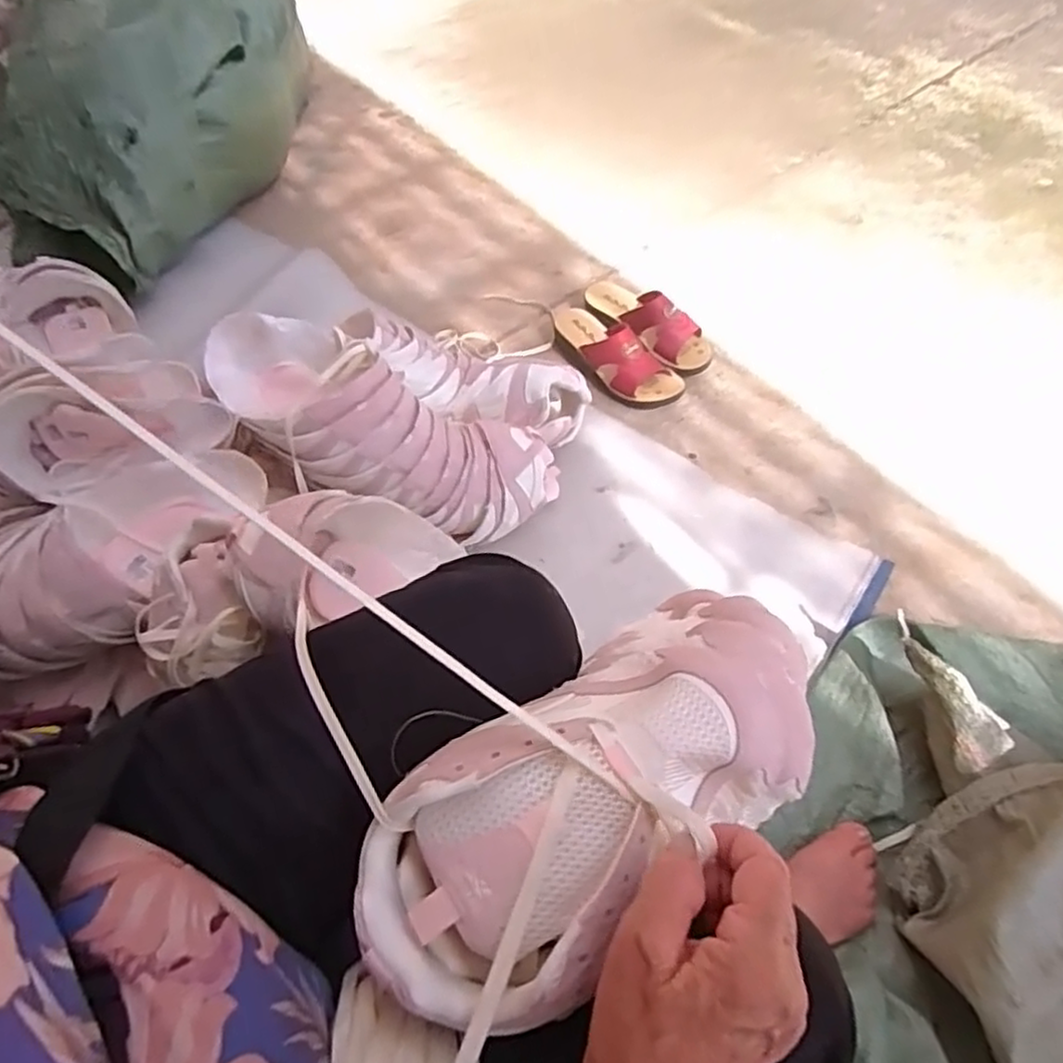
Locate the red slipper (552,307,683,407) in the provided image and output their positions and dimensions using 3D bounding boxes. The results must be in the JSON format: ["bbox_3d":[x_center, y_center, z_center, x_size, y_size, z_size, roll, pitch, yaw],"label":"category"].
[{"bbox_3d":[0.119,-0.267,1.029,0.084,0.080,0.230,-41,67,-21],"label":"red slipper"}]

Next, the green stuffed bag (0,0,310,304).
[{"bbox_3d":[-0.629,-0.773,1.200,0.413,0.289,0.731,-2,61,3],"label":"green stuffed bag"}]

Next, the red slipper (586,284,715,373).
[{"bbox_3d":[0.176,-0.327,1.078,0.230,0.075,0.090,37,66,20],"label":"red slipper"}]

